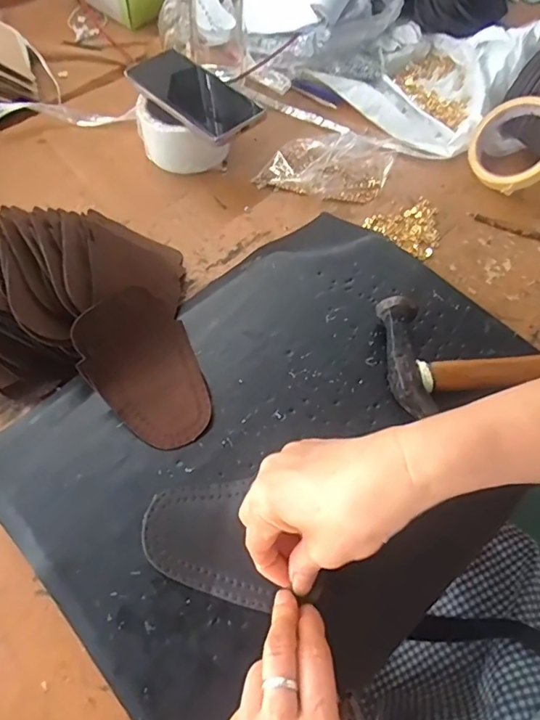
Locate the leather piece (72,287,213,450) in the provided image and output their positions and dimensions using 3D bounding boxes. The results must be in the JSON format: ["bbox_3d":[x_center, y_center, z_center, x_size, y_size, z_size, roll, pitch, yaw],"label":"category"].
[{"bbox_3d":[-0.097,0.005,0.391,0.084,0.052,0.123,-31,65,-16],"label":"leather piece"}]

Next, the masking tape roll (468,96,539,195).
[{"bbox_3d":[0.267,-0.233,0.537,0.096,0.036,0.096,-1,88,36],"label":"masking tape roll"}]

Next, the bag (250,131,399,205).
[{"bbox_3d":[0.067,-0.232,0.562,0.139,0.027,0.106,15,62,8],"label":"bag"}]

